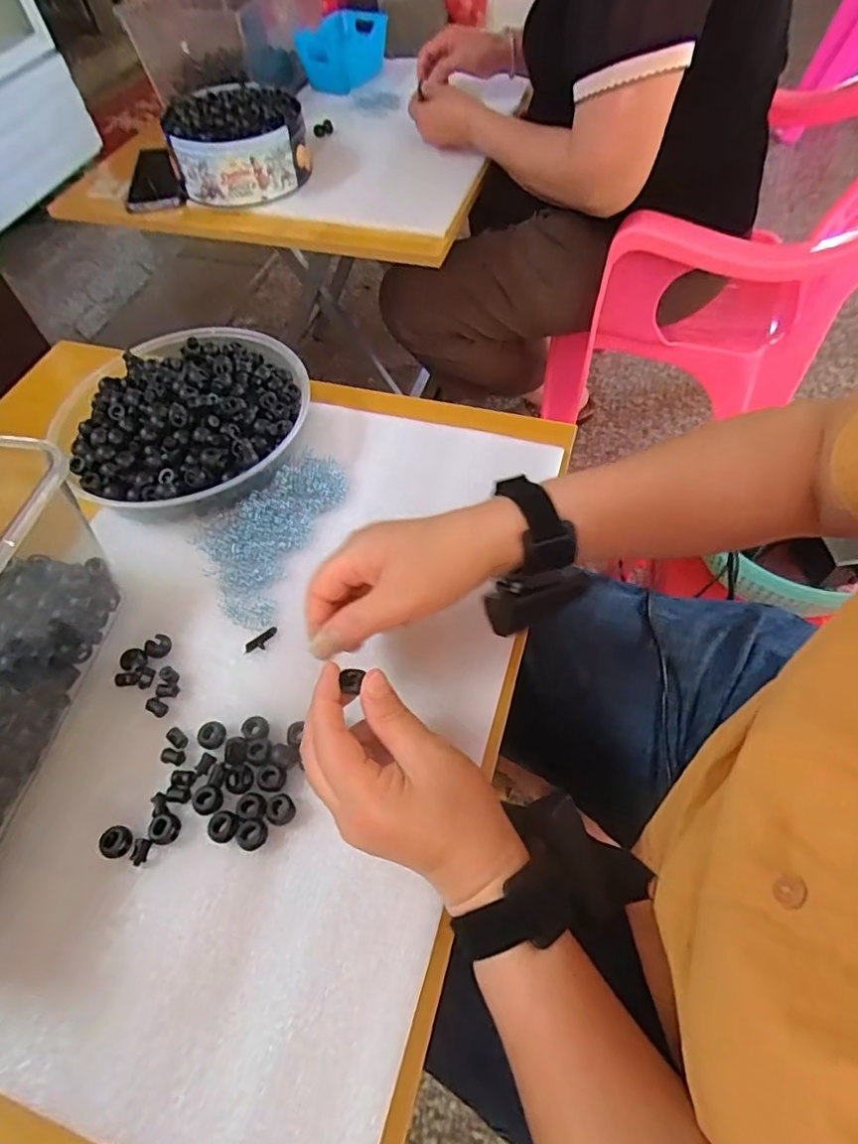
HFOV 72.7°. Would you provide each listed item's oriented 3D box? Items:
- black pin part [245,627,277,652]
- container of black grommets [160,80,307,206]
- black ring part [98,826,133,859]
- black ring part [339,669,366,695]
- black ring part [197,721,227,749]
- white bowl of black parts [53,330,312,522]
[{"bbox_3d":[-0.124,0.051,0.432,0.027,0.004,0.012,-32,61,-16],"label":"black pin part"},{"bbox_3d":[-0.257,-0.575,0.801,0.176,0.102,0.145,-17,58,-6],"label":"container of black grommets"},{"bbox_3d":[-0.191,0.166,0.358,0.016,0.012,0.018,10,59,11],"label":"black ring part"},{"bbox_3d":[-0.041,0.064,0.337,0.011,0.011,0.015,8,77,25],"label":"black ring part"},{"bbox_3d":[-0.146,0.110,0.392,0.019,0.007,0.017,28,63,20],"label":"black ring part"},{"bbox_3d":[-0.225,-0.143,0.531,0.218,0.058,0.216,-2,57,3],"label":"white bowl of black parts"}]

